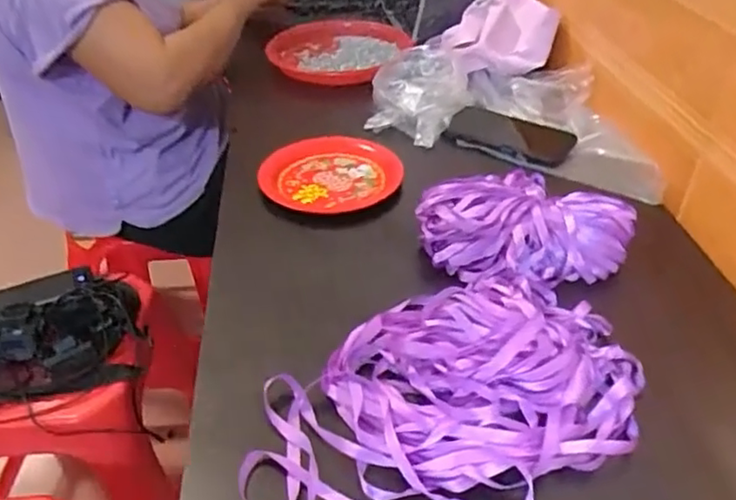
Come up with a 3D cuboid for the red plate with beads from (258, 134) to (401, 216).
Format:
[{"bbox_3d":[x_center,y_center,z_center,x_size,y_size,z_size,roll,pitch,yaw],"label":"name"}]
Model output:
[{"bbox_3d":[-0.038,-0.089,0.767,0.148,0.030,0.158,-1,37,1],"label":"red plate with beads"}]

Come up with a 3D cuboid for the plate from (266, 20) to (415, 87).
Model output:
[{"bbox_3d":[-0.054,-0.343,1.079,0.242,0.032,0.229,-1,37,1],"label":"plate"}]

